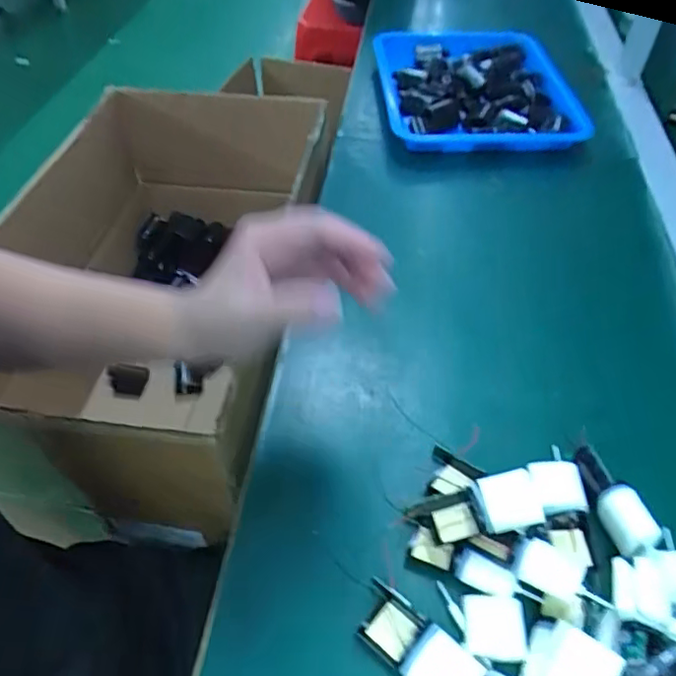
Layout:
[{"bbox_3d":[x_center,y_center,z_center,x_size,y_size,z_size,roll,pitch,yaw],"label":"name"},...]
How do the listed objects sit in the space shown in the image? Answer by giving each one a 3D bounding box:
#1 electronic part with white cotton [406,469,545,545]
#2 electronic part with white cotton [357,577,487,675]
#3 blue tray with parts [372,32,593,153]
[{"bbox_3d":[0.093,0.118,0.388,0.084,0.016,0.037,-16,49,6],"label":"electronic part with white cotton"},{"bbox_3d":[0.049,0.194,0.356,0.081,0.021,0.037,34,57,26],"label":"electronic part with white cotton"},{"bbox_3d":[0.188,-0.365,0.817,0.255,0.053,0.319,-6,49,-4],"label":"blue tray with parts"}]

